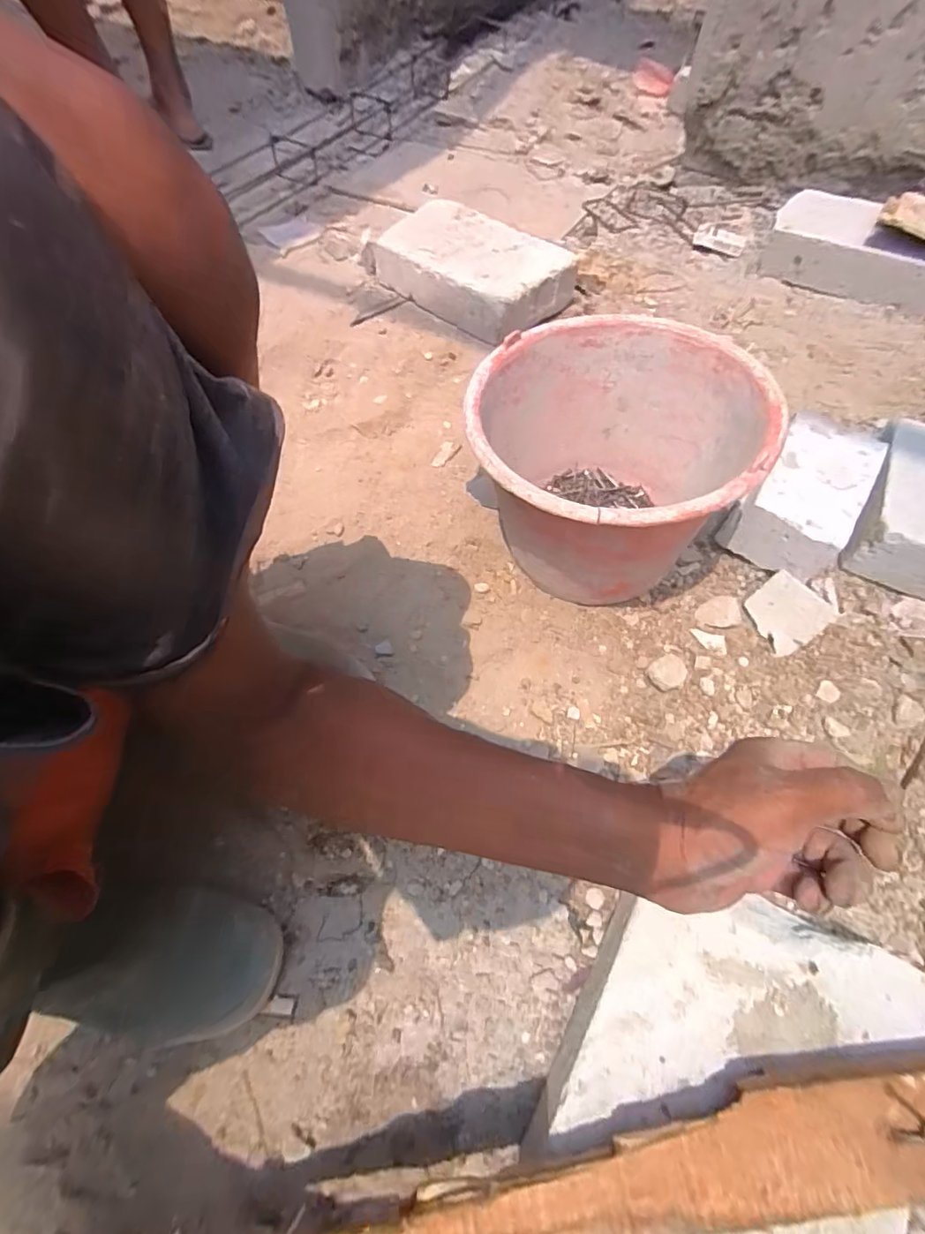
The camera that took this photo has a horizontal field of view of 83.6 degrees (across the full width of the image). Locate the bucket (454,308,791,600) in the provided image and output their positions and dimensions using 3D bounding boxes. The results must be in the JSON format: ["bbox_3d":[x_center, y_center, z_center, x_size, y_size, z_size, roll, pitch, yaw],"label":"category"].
[{"bbox_3d":[0.147,-0.150,0.567,0.266,0.222,0.280,-1,61,1],"label":"bucket"}]

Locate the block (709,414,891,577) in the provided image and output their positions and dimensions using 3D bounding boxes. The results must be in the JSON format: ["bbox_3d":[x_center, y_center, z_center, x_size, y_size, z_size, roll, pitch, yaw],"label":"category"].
[{"bbox_3d":[0.403,-0.143,0.611,0.110,0.080,0.193,34,68,18],"label":"block"}]

